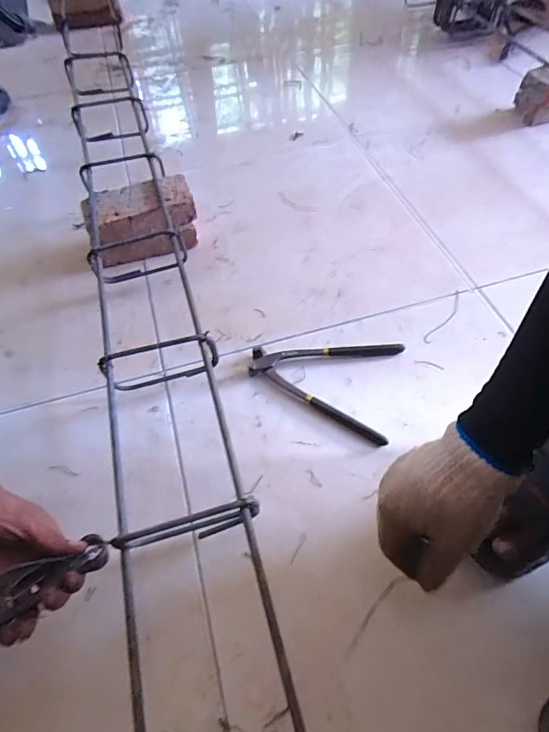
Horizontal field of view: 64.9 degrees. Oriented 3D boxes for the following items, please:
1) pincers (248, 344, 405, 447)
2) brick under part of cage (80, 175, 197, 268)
[{"bbox_3d":[0.063,0.015,0.589,0.199,0.016,0.152,11,56,11],"label":"pincers"},{"bbox_3d":[-0.221,-0.246,0.737,0.176,0.090,0.102,-13,55,-6],"label":"brick under part of cage"}]

